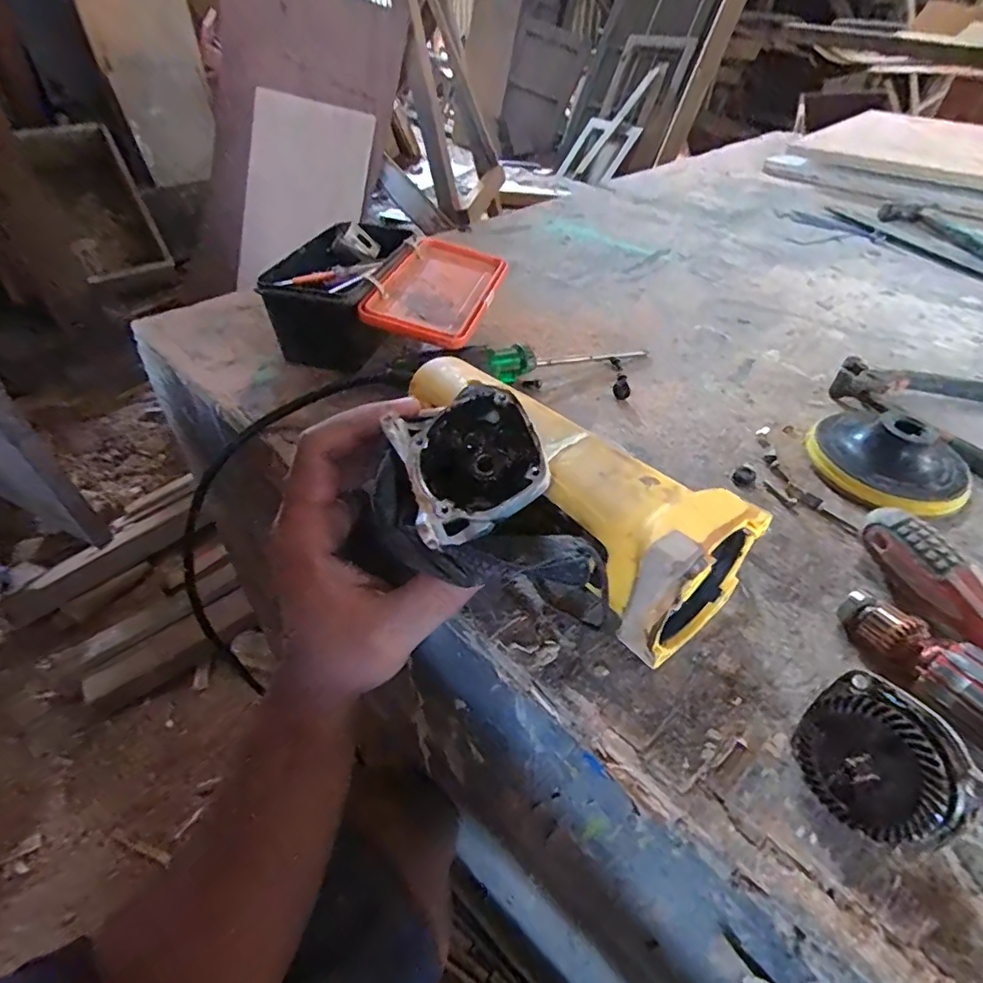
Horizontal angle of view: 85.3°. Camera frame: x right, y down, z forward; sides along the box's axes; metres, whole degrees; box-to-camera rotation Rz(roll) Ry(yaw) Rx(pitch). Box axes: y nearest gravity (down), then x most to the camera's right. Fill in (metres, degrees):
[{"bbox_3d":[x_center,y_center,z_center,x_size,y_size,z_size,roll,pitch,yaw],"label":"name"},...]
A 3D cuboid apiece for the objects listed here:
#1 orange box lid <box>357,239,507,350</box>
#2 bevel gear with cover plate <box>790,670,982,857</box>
[{"bbox_3d":[-0.039,-0.153,0.401,0.076,0.017,0.134,12,46,9],"label":"orange box lid"},{"bbox_3d":[0.133,0.093,0.184,0.017,0.047,0.049,28,14,-35],"label":"bevel gear with cover plate"}]

